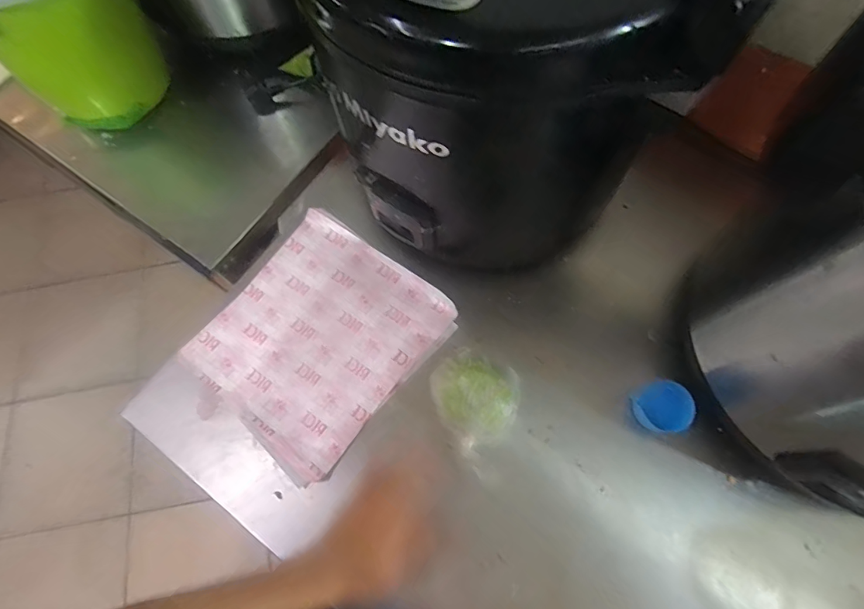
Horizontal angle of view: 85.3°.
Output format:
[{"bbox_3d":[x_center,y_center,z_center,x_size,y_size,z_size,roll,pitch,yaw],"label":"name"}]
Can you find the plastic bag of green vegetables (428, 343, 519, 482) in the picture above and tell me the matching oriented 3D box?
[{"bbox_3d":[0.051,0.110,0.549,0.107,0.061,0.113,42,76,16],"label":"plastic bag of green vegetables"}]

